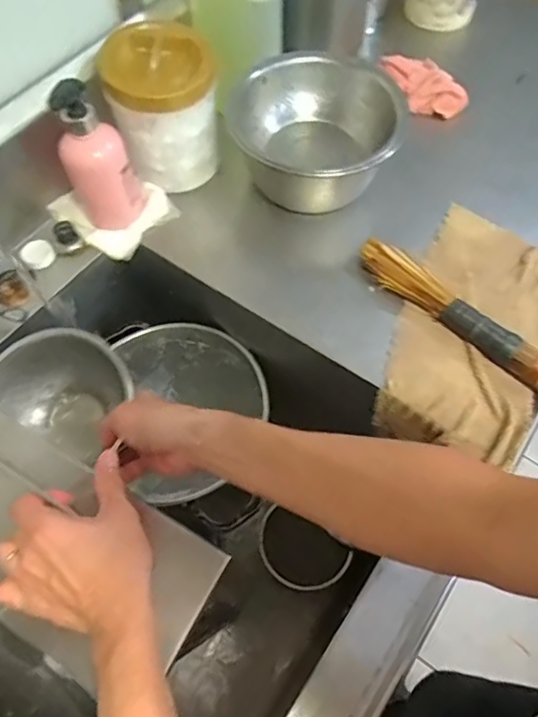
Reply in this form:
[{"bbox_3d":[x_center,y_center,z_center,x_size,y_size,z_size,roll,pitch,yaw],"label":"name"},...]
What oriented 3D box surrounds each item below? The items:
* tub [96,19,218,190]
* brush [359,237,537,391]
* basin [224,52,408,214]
[{"bbox_3d":[-0.141,-0.338,0.735,0.135,0.156,0.129,-12,61,-5],"label":"tub"},{"bbox_3d":[0.223,-0.052,0.664,0.040,0.043,0.281,-40,67,-19],"label":"brush"},{"bbox_3d":[0.061,-0.319,0.747,0.209,0.121,0.201,-1,61,1],"label":"basin"}]

